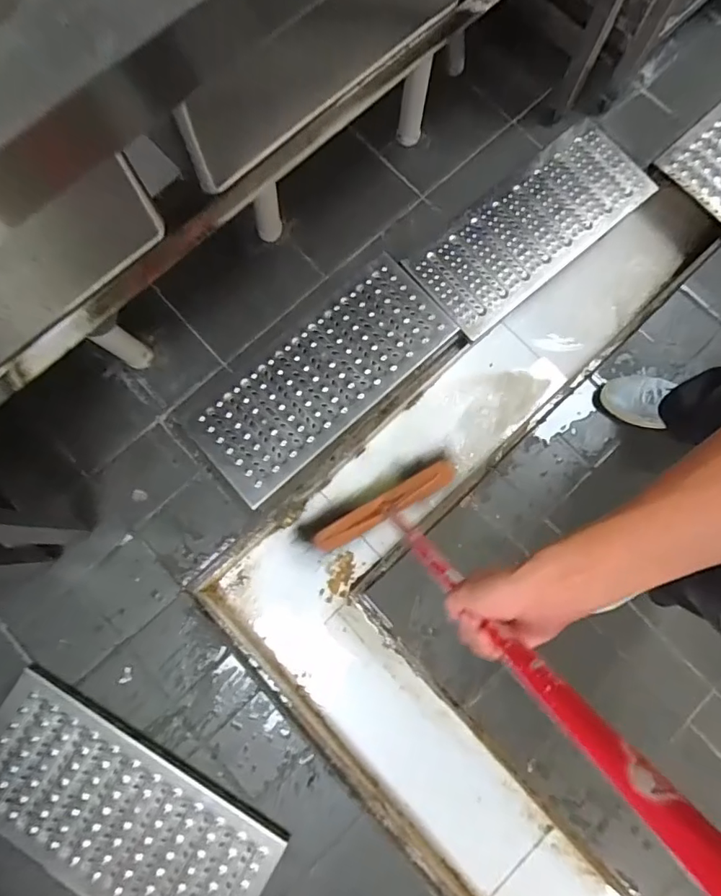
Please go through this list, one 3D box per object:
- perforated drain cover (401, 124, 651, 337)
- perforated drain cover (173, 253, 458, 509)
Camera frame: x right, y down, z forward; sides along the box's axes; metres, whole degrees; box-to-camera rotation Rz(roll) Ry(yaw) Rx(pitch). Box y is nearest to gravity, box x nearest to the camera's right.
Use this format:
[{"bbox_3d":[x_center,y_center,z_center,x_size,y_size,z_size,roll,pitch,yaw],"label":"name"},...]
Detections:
[{"bbox_3d":[0.370,-0.482,1.087,0.538,0.041,0.222,-38,80,-7],"label":"perforated drain cover"},{"bbox_3d":[-0.088,-0.155,1.040,0.554,0.034,0.245,-41,81,-8],"label":"perforated drain cover"}]

